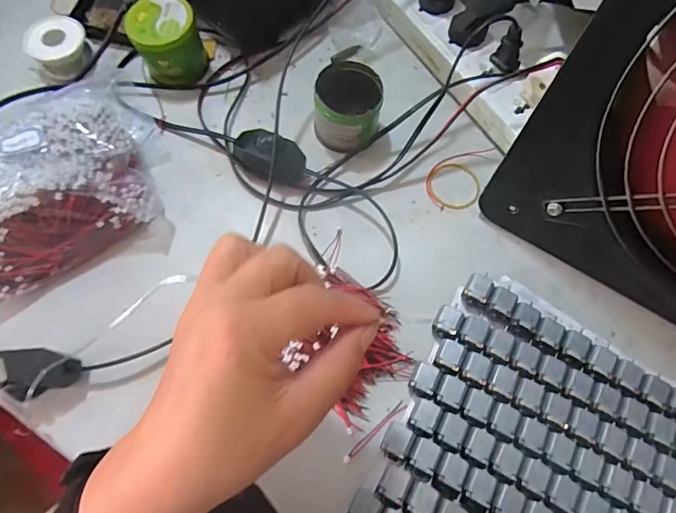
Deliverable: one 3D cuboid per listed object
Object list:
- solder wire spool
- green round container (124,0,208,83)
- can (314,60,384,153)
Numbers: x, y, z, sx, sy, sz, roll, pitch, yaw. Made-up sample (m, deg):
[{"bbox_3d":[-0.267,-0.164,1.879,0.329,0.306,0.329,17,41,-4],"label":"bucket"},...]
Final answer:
[{"bbox_3d":[-0.257,-0.194,0.425,0.050,0.031,0.055,0,69,-1],"label":"solder wire spool"},{"bbox_3d":[-0.154,-0.197,0.415,0.057,0.052,0.055,0,69,-1],"label":"green round container"},{"bbox_3d":[0.008,-0.125,0.390,0.054,0.052,0.056,0,69,-1],"label":"can"}]

